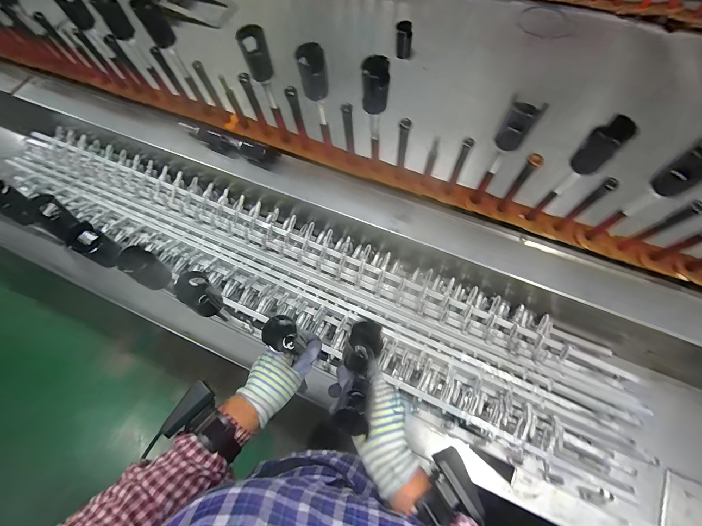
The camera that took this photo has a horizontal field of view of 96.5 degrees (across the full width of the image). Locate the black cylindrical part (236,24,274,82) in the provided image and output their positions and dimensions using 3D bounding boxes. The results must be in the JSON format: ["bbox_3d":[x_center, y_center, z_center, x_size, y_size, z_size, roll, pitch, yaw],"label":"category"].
[{"bbox_3d":[-0.154,-0.341,0.512,0.040,0.064,0.043,0,68,1],"label":"black cylindrical part"}]

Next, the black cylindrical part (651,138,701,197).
[{"bbox_3d":[0.407,-0.112,0.377,0.029,0.068,0.039,-31,71,-11],"label":"black cylindrical part"}]

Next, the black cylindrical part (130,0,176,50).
[{"bbox_3d":[-0.343,-0.419,0.549,0.040,0.085,0.030,-31,71,-11],"label":"black cylindrical part"}]

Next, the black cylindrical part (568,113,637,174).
[{"bbox_3d":[0.313,-0.146,0.393,0.029,0.071,0.035,-29,68,-40],"label":"black cylindrical part"}]

